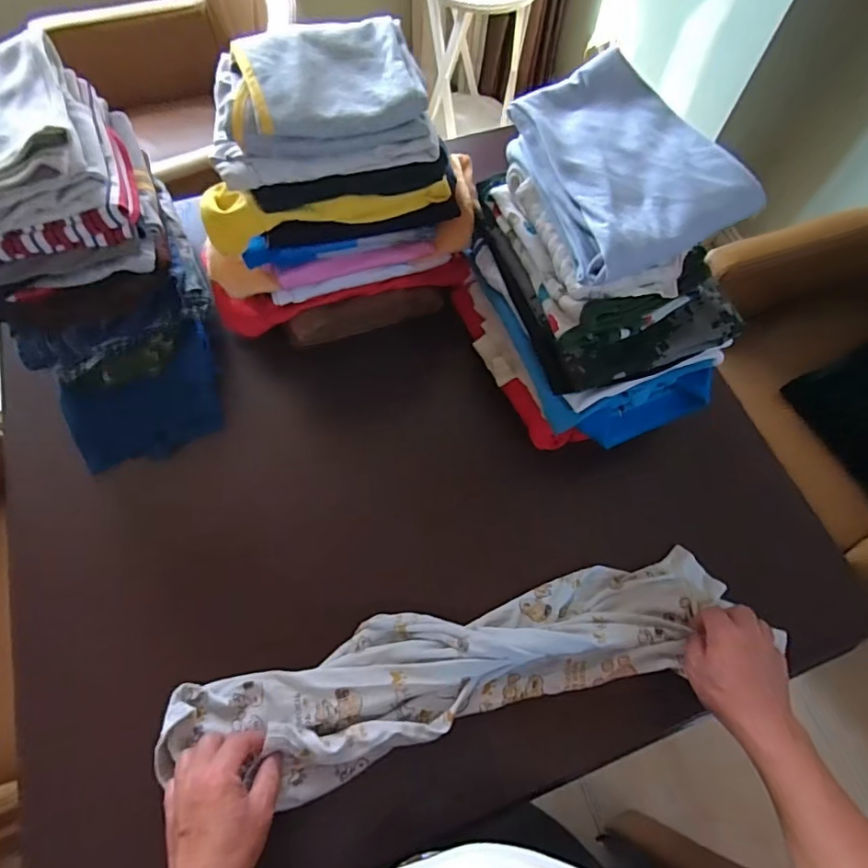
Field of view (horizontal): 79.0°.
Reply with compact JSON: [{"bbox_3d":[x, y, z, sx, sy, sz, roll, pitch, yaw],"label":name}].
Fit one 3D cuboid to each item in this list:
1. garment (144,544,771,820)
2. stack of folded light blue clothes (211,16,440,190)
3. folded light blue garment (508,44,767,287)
[{"bbox_3d":[0.032,0.263,0.588,0.634,0.042,0.135,-12,67,-8],"label":"garment"},{"bbox_3d":[-0.121,-0.355,0.548,0.224,0.074,0.166,-10,67,-6],"label":"stack of folded light blue clothes"},{"bbox_3d":[0.187,-0.259,0.512,0.167,0.056,0.237,-15,67,-8],"label":"folded light blue garment"}]

